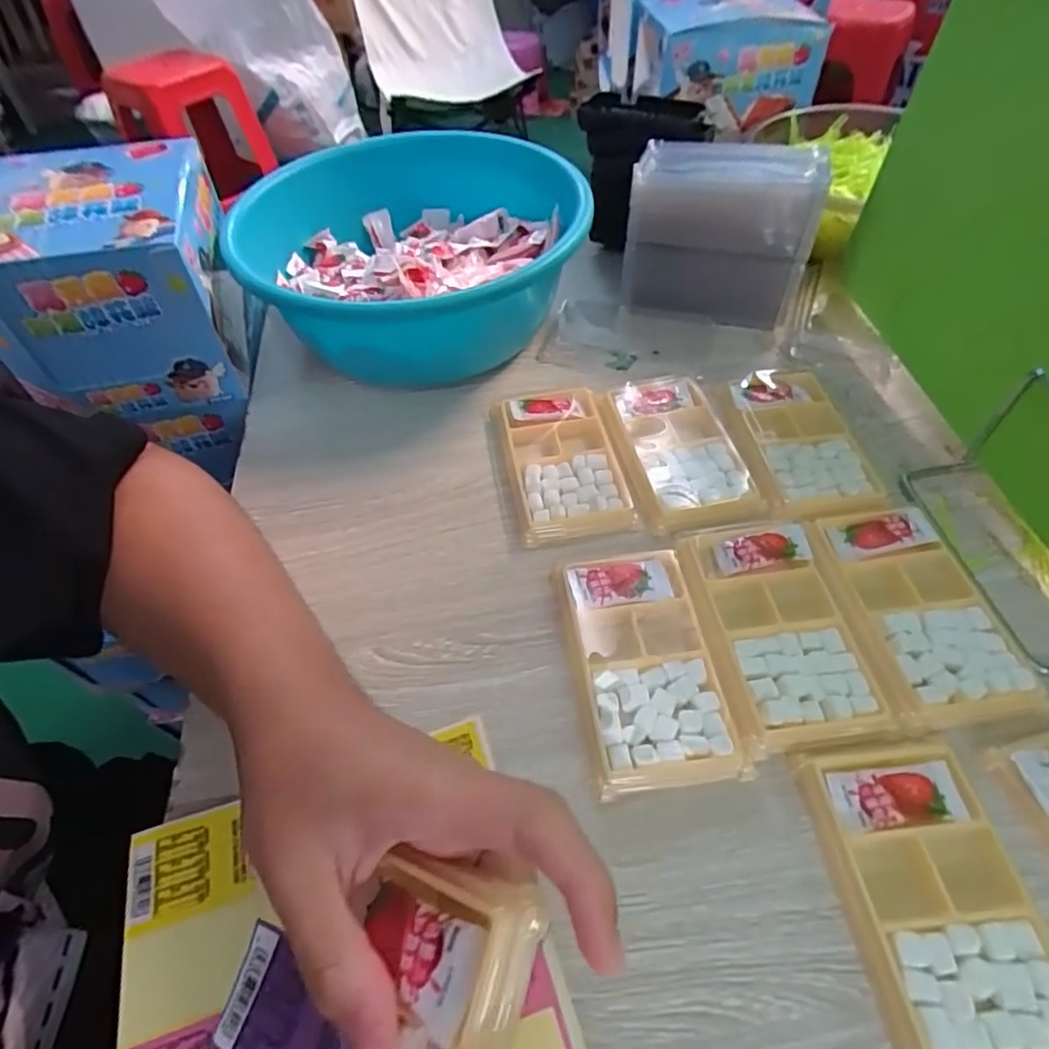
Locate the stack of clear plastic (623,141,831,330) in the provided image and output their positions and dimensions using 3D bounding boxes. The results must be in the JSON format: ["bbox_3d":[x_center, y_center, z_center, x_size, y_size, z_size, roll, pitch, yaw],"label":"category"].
[{"bbox_3d":[0.165,-0.245,0.531,0.141,0.117,0.088,9,53,12],"label":"stack of clear plastic"}]

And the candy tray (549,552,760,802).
[{"bbox_3d":[0.065,0.075,0.345,0.075,0.010,0.137,-9,52,-3],"label":"candy tray"}]

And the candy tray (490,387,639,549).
[{"bbox_3d":[0.025,-0.049,0.444,0.078,0.014,0.138,-11,52,-4],"label":"candy tray"}]

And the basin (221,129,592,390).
[{"bbox_3d":[-0.081,-0.213,0.524,0.250,0.112,0.273,-2,52,3],"label":"basin"}]

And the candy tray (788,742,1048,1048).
[{"bbox_3d":[0.178,0.165,0.266,0.076,0.009,0.137,-6,52,0],"label":"candy tray"}]

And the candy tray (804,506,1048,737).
[{"bbox_3d":[0.222,0.048,0.357,0.078,0.012,0.135,-10,52,-3],"label":"candy tray"}]

